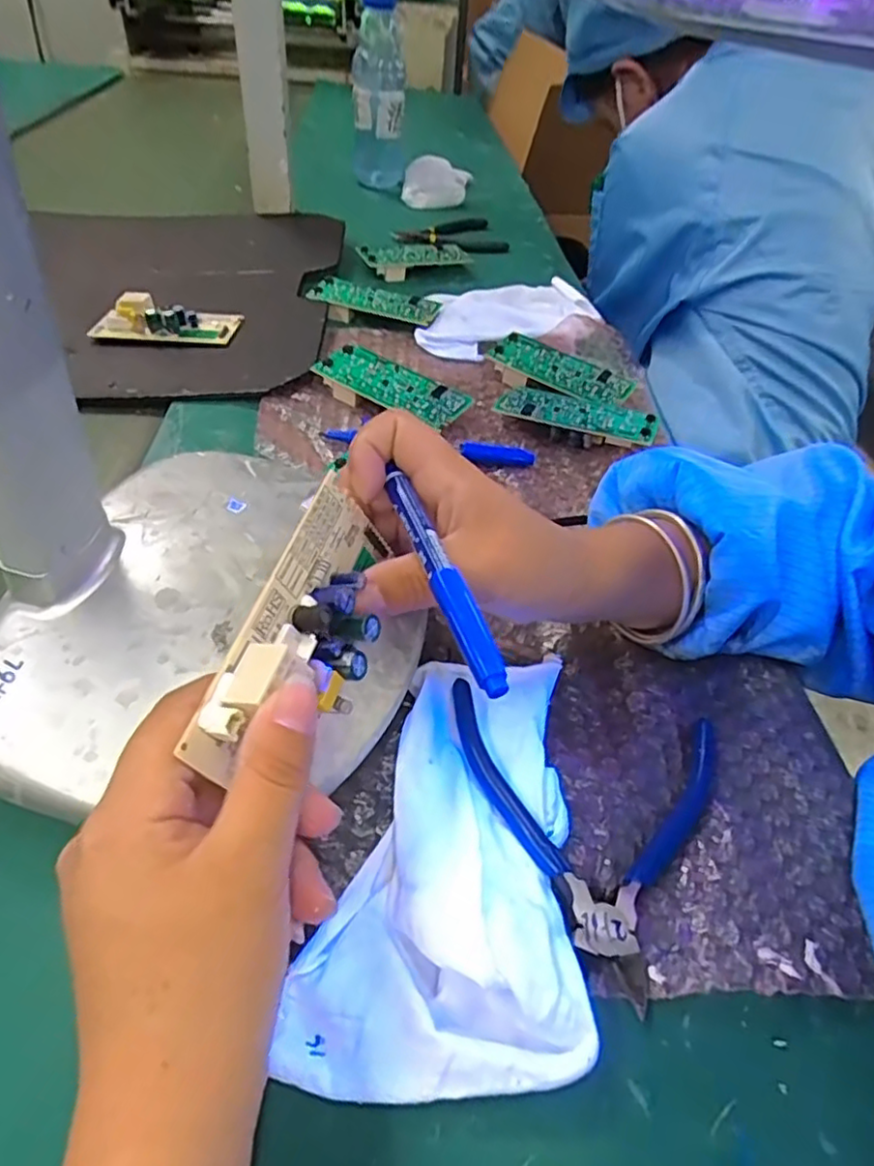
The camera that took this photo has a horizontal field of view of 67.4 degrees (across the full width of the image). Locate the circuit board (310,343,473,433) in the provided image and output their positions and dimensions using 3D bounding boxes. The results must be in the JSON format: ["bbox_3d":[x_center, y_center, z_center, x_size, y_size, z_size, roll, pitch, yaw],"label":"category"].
[{"bbox_3d":[-0.032,-0.140,0.469,0.107,0.020,0.043,24,48,19],"label":"circuit board"}]

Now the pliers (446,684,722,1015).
[{"bbox_3d":[0.050,0.077,0.259,0.105,0.015,0.114,24,48,19],"label":"pliers"}]

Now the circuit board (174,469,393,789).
[{"bbox_3d":[-0.039,0.013,0.211,0.031,0.034,0.104,14,49,10],"label":"circuit board"}]

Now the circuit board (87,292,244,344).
[{"bbox_3d":[-0.214,-0.208,0.516,0.109,0.020,0.043,2,45,-2],"label":"circuit board"}]

